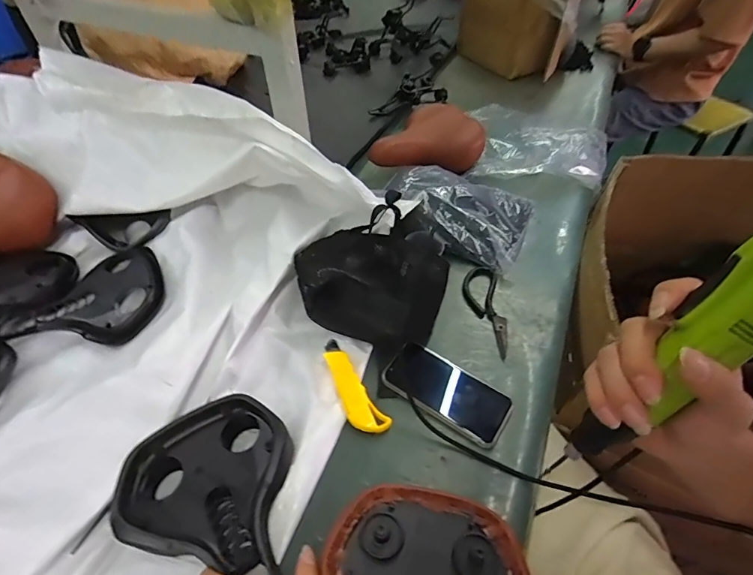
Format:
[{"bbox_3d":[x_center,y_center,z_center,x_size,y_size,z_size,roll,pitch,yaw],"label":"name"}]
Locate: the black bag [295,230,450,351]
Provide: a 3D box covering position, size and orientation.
[{"bbox_3d":[-0.012,0.000,0.609,0.209,0.112,0.123,14,51,13],"label":"black bag"}]

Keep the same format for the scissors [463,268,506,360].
[{"bbox_3d":[0.166,0.031,0.652,0.058,0.008,0.167,1,49,2],"label":"scissors"}]

